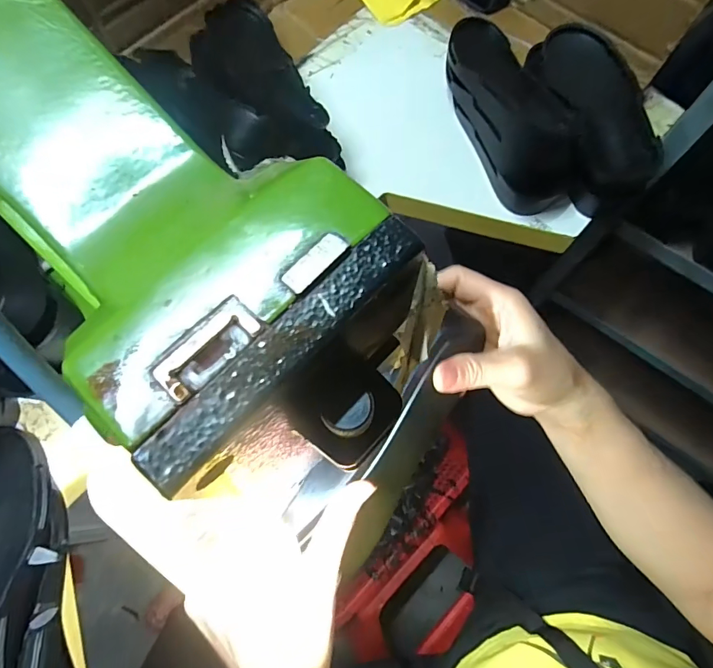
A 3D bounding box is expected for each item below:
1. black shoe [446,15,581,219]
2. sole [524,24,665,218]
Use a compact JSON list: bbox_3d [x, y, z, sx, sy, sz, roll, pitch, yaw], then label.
[{"bbox_3d":[0.170,-0.269,0.520,0.105,0.090,0.259,-7,70,-4],"label":"black shoe"},{"bbox_3d":[0.277,-0.275,0.512,0.103,0.073,0.263,-3,70,-2],"label":"sole"}]

